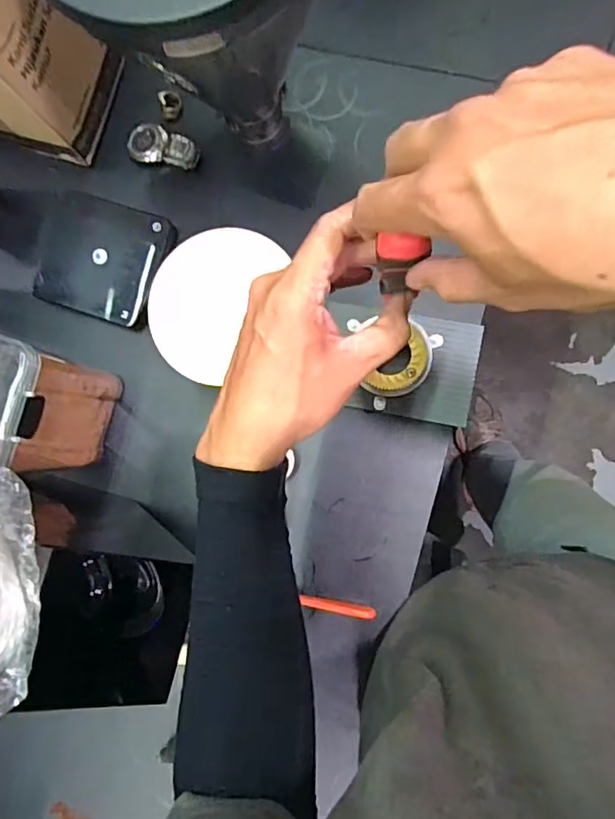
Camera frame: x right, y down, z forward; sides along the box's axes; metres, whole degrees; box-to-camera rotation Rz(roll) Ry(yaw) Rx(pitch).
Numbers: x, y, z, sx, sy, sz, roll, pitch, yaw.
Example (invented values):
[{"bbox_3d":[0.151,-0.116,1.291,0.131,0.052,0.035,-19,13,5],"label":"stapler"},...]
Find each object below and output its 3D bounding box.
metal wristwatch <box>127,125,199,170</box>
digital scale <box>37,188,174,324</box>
[{"bbox_3d":[-0.151,-0.274,0.560,0.076,0.020,0.034,17,87,8],"label":"metal wristwatch"},{"bbox_3d":[-0.219,-0.158,0.566,0.139,0.019,0.117,19,87,8],"label":"digital scale"}]

